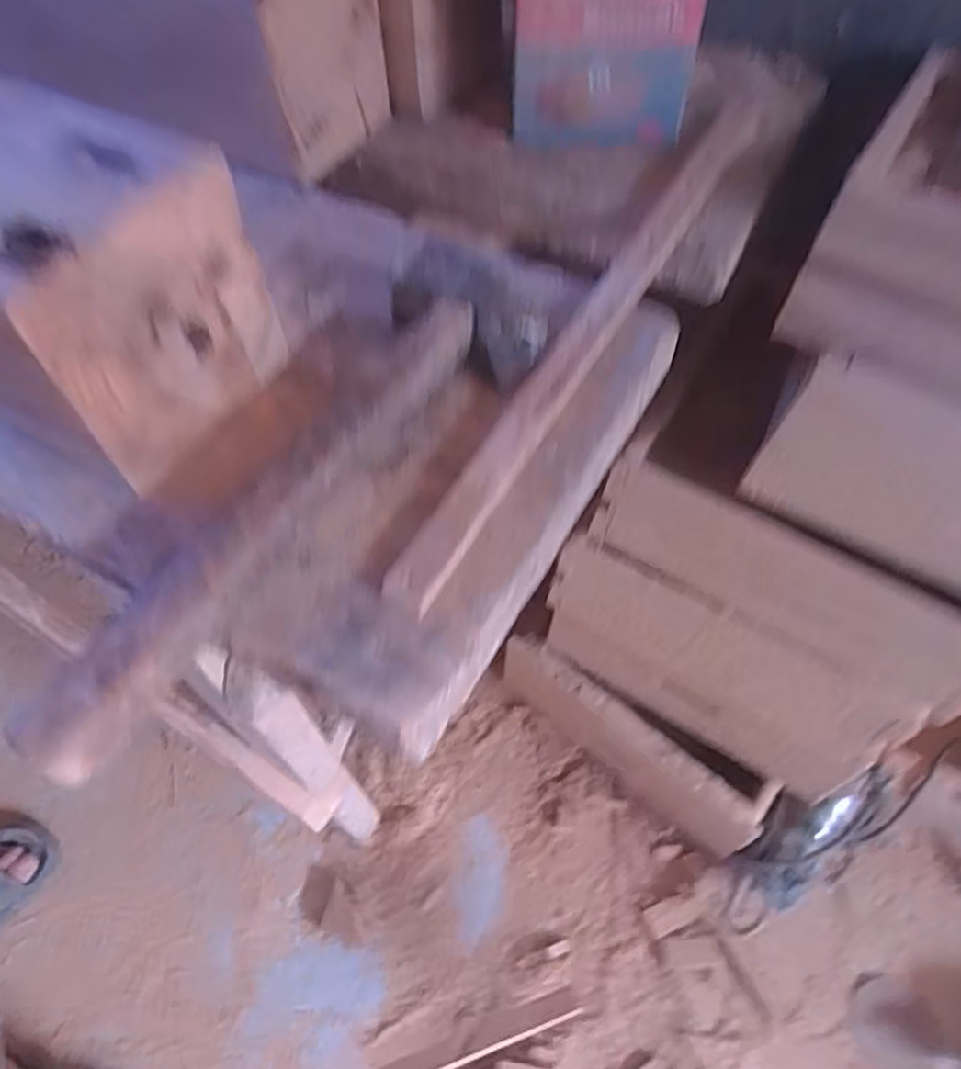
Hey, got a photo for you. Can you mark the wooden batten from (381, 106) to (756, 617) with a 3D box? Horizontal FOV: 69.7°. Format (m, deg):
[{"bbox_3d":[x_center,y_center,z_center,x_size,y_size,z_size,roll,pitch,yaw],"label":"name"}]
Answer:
[{"bbox_3d":[0.088,-0.154,0.430,0.025,0.019,0.510,24,59,18],"label":"wooden batten"}]

